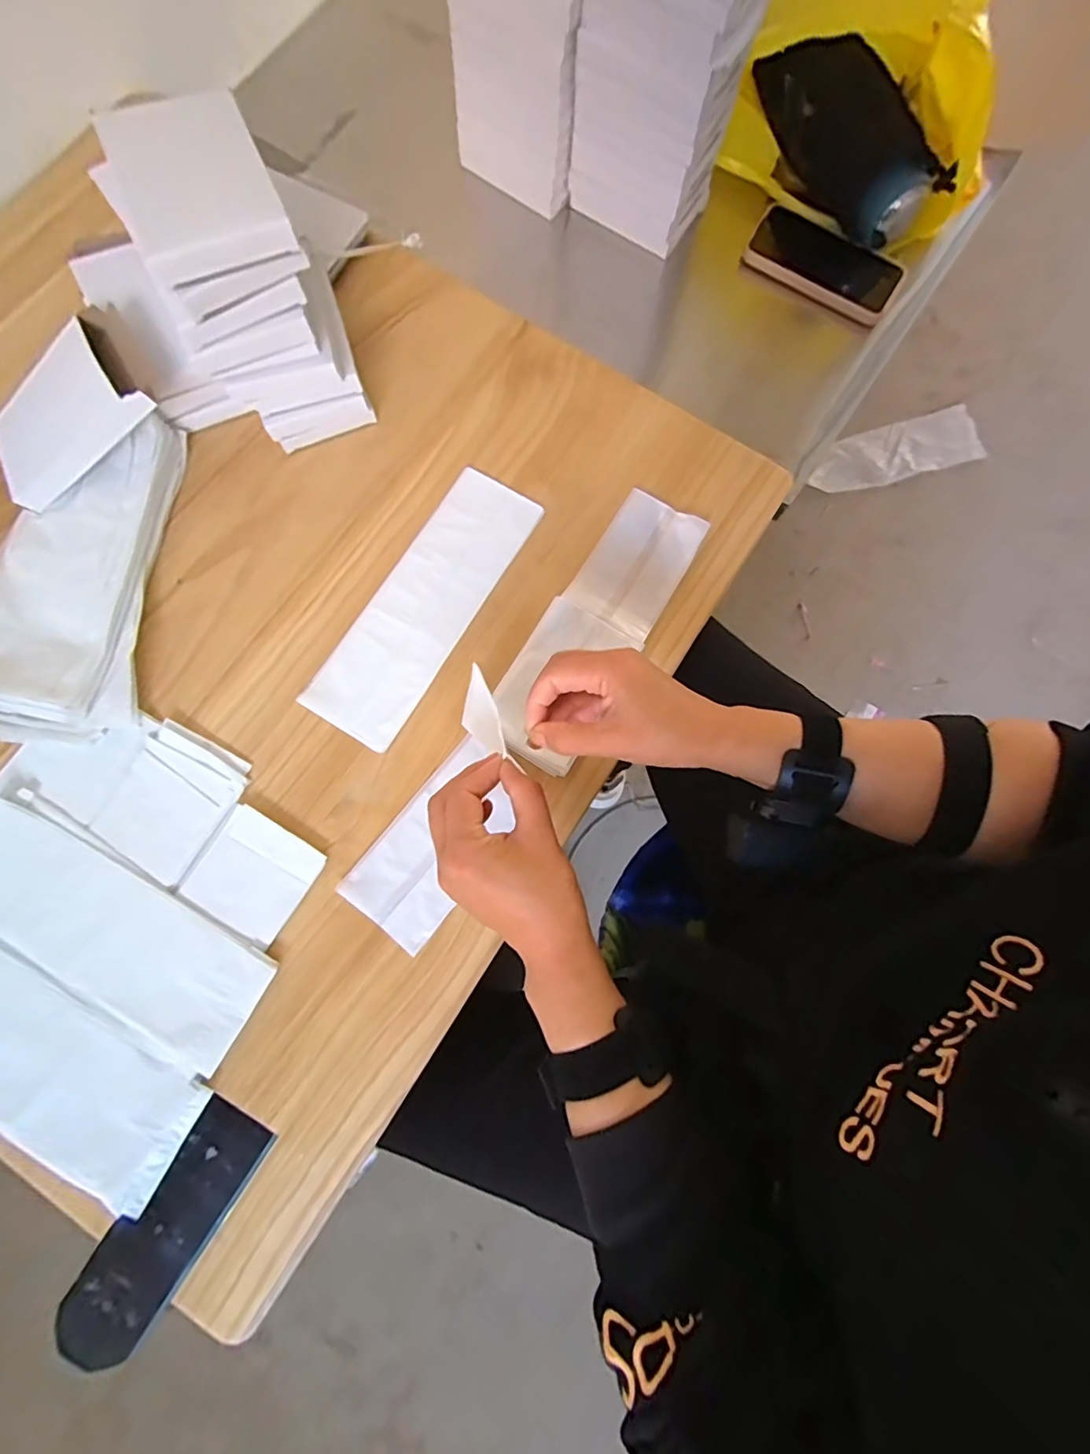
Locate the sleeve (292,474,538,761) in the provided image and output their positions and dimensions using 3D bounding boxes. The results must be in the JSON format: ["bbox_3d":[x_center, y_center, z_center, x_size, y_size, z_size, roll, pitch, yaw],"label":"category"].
[{"bbox_3d":[-0.099,-0.105,0.446,0.082,0.005,0.248,31,79,5],"label":"sleeve"}]

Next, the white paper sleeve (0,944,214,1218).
[{"bbox_3d":[-0.364,0.222,0.364,0.263,0.008,0.092,29,79,5],"label":"white paper sleeve"}]

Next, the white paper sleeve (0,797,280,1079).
[{"bbox_3d":[-0.321,0.145,0.385,0.248,0.007,0.083,29,79,5],"label":"white paper sleeve"}]

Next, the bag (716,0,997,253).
[{"bbox_3d":[0.316,-0.606,0.511,0.260,0.159,0.096,32,81,5],"label":"bag"}]

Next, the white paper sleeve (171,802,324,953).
[{"bbox_3d":[-0.219,0.110,0.397,0.081,0.004,0.078,31,79,5],"label":"white paper sleeve"}]

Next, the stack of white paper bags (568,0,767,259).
[{"bbox_3d":[0.105,-0.577,0.463,0.140,0.241,0.092,36,81,5],"label":"stack of white paper bags"}]

